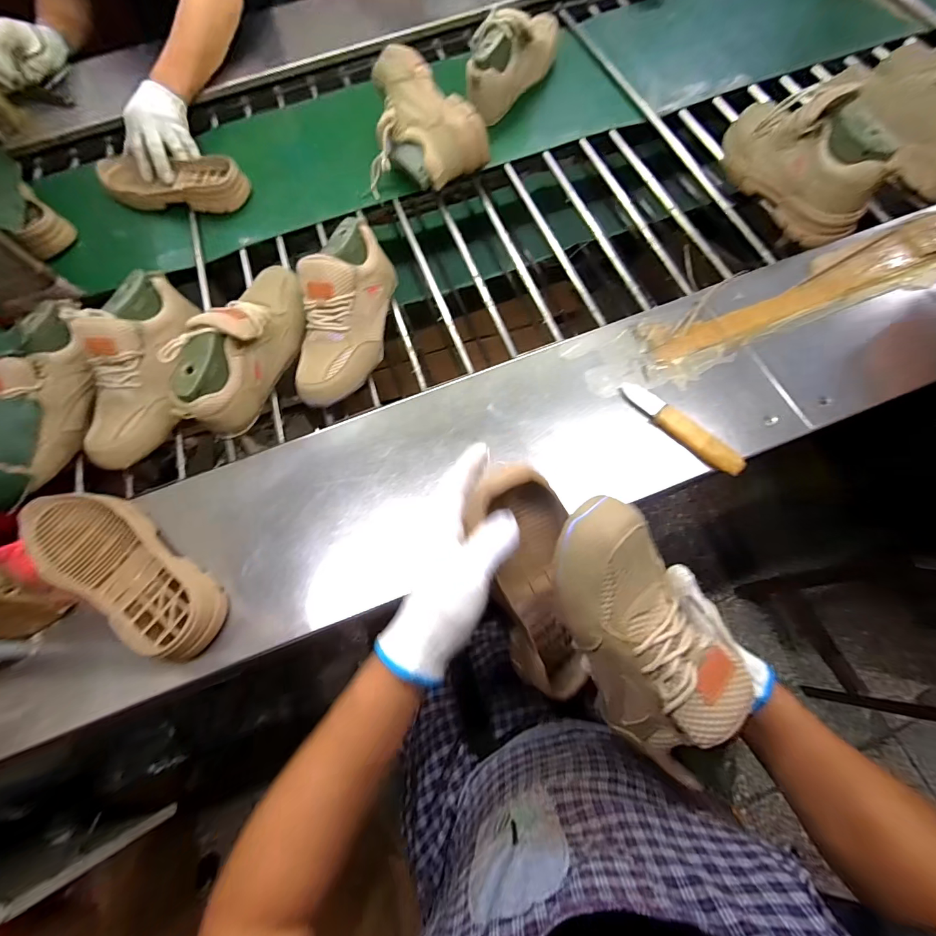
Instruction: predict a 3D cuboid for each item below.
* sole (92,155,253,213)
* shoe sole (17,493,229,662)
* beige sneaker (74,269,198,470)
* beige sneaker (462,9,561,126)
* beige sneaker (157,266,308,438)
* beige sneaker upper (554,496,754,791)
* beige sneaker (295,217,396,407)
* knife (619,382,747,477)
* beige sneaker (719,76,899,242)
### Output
[{"bbox_3d":[-0.517,-0.495,0.731,0.267,0.046,0.087,5,70,4],"label":"sole"},{"bbox_3d":[-0.384,0.106,0.462,0.266,0.042,0.097,27,73,11],"label":"shoe sole"},{"bbox_3d":[-0.444,-0.131,0.548,0.092,0.092,0.265,4,84,4],"label":"beige sneaker"},{"bbox_3d":[0.080,-0.741,0.748,0.078,0.111,0.253,34,75,13],"label":"beige sneaker"},{"bbox_3d":[-0.299,-0.171,0.554,0.082,0.106,0.253,16,71,8],"label":"beige sneaker"},{"bbox_3d":[0.139,0.131,0.315,0.097,0.079,0.234,-26,98,-7],"label":"beige sneaker upper"},{"bbox_3d":[-0.165,-0.210,0.566,0.097,0.099,0.254,11,84,6],"label":"beige sneaker"},{"bbox_3d":[0.252,-0.050,0.498,0.025,0.027,0.163,-44,74,-13],"label":"knife"},{"bbox_3d":[0.485,-0.460,0.609,0.087,0.143,0.248,-15,70,-3],"label":"beige sneaker"}]

